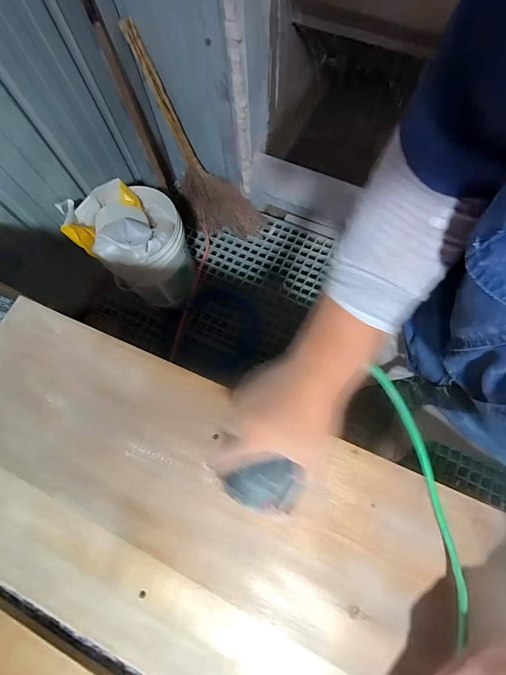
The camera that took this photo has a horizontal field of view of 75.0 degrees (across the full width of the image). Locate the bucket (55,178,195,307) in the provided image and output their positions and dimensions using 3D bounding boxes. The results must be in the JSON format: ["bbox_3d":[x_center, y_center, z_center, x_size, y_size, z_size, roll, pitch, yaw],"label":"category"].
[{"bbox_3d":[-0.394,-0.307,1.185,0.305,0.406,0.332,-1,73,3],"label":"bucket"}]

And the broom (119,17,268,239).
[{"bbox_3d":[-0.231,-0.704,1.256,0.201,0.778,0.210,-45,42,-12],"label":"broom"}]

